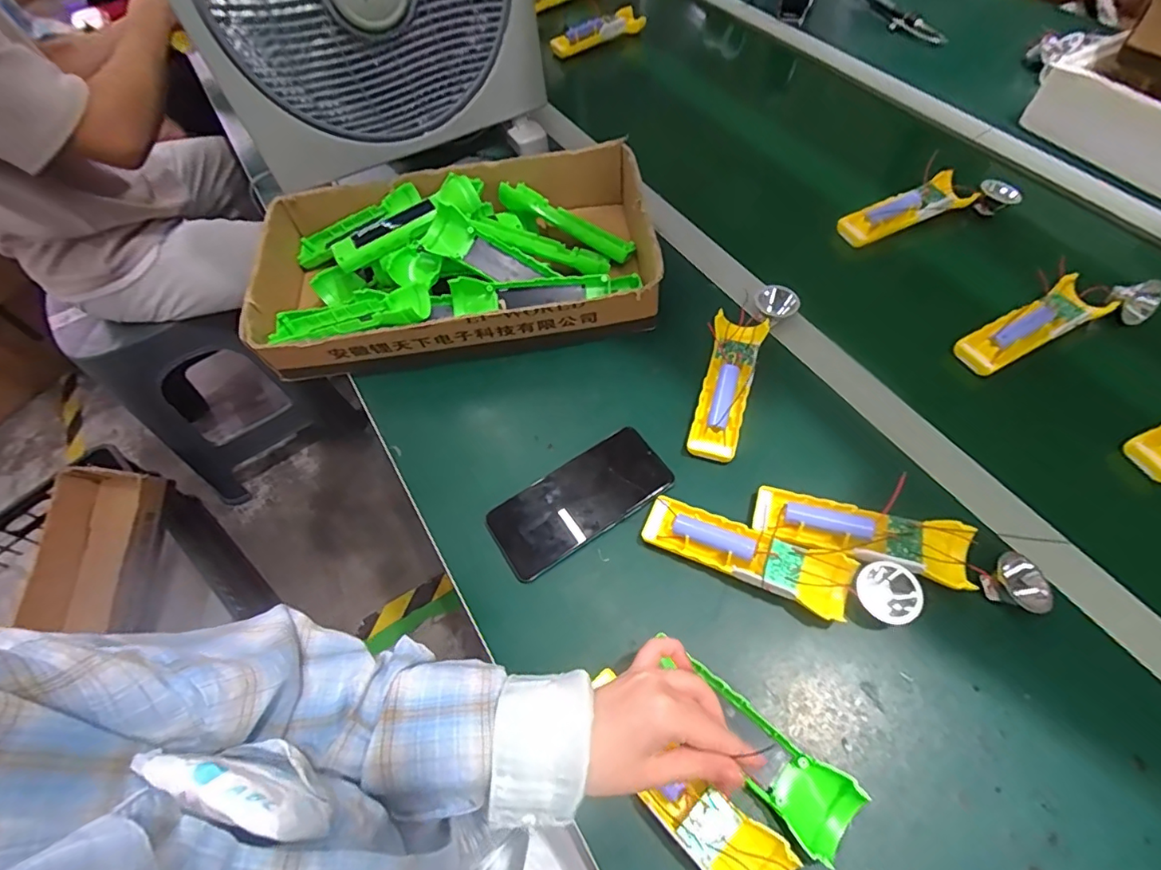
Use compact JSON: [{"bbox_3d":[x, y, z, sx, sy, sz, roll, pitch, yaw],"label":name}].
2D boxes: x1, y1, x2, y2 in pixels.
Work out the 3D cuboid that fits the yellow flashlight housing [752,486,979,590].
[{"bbox_3d":[0.223,0.080,0.426,0.157,0.028,0.048,13,61,12],"label":"yellow flashlight housing"}]

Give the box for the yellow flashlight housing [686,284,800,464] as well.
[{"bbox_3d":[0.152,-0.068,0.519,0.062,0.031,0.202,20,63,16],"label":"yellow flashlight housing"}]

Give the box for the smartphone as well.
[{"bbox_3d":[-0.001,0.056,0.473,0.158,0.009,0.075,-30,62,-13],"label":"smartphone"}]

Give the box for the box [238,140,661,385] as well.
[{"bbox_3d":[-0.138,-0.194,0.588,0.418,0.088,0.233,-8,59,0],"label":"box"}]

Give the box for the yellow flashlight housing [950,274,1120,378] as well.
[{"bbox_3d":[0.453,-0.110,0.533,0.154,0.025,0.048,-26,61,-11],"label":"yellow flashlight housing"}]

